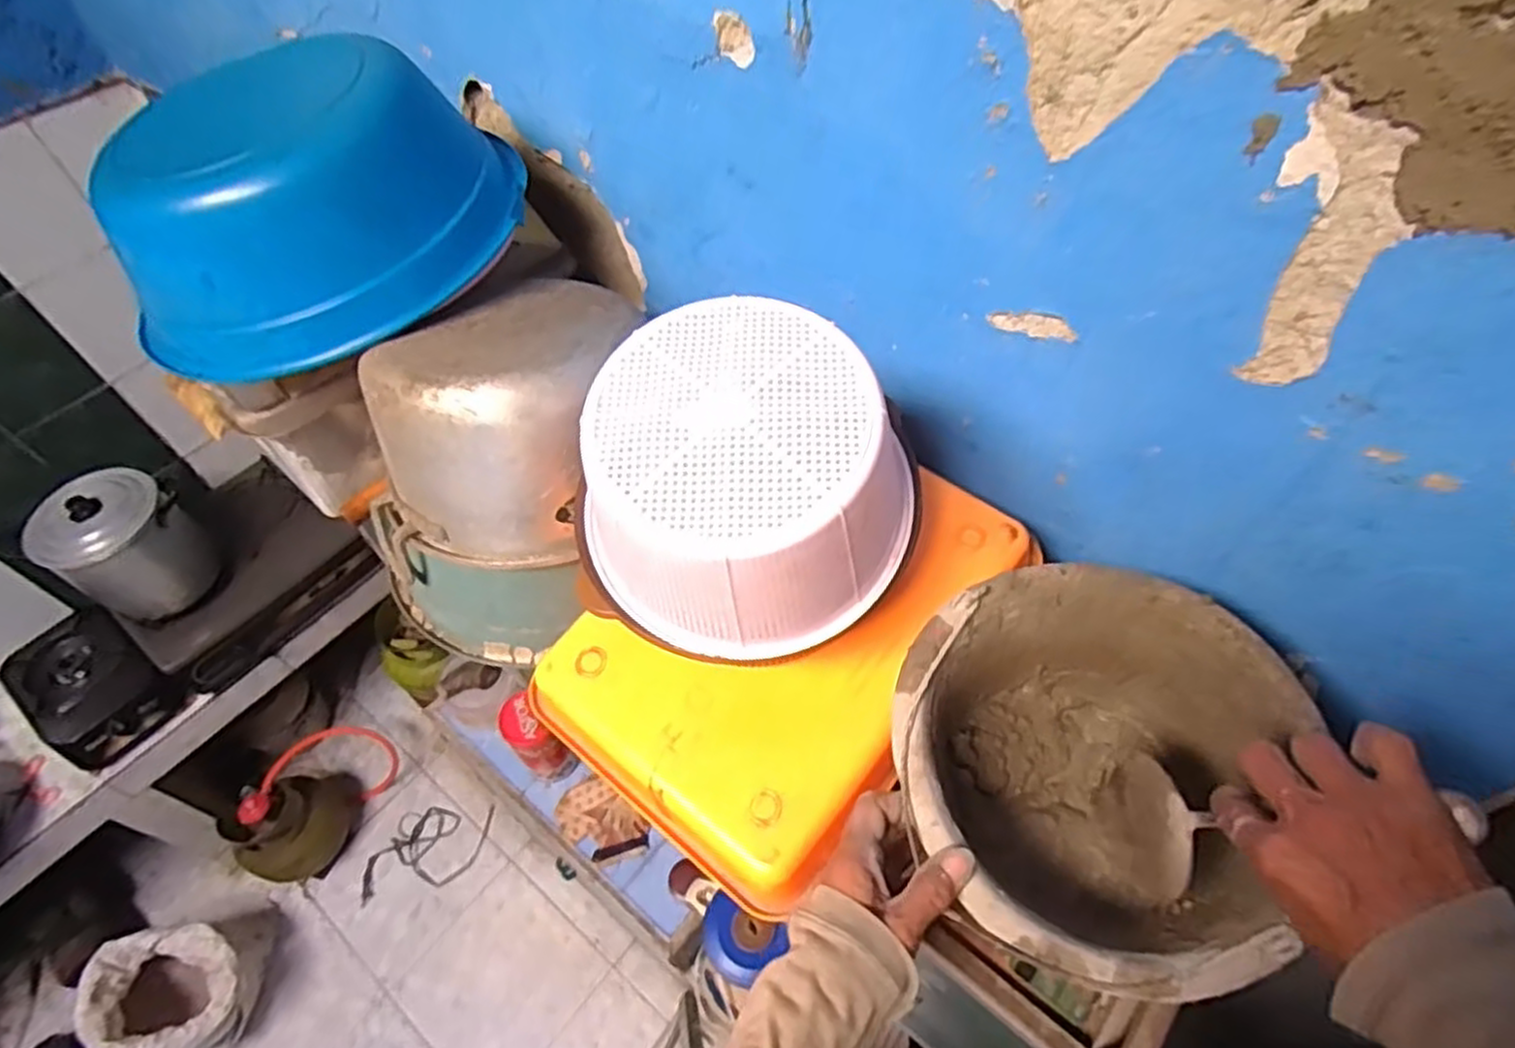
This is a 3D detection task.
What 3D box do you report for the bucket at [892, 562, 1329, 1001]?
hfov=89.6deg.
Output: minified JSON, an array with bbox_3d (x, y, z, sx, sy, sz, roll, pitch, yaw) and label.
[{"bbox_3d":[0.199,0.167,0.511,0.218,0.145,0.239,-1,54,1],"label":"bucket"}]

